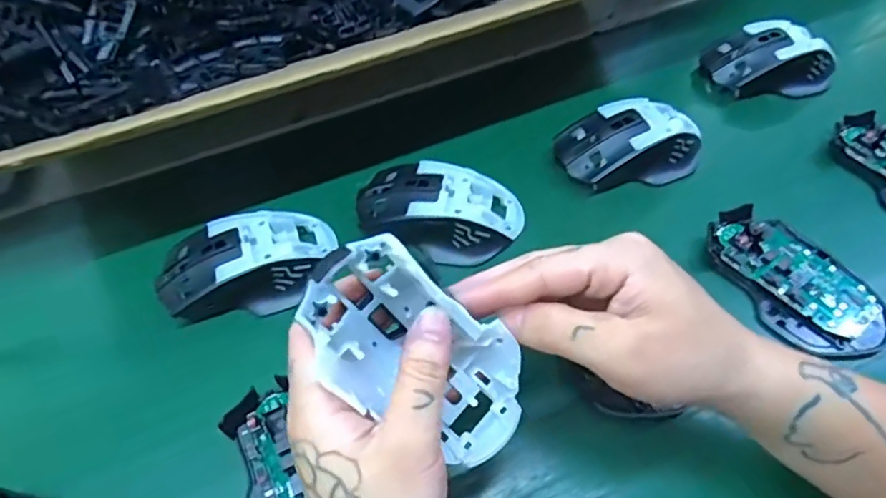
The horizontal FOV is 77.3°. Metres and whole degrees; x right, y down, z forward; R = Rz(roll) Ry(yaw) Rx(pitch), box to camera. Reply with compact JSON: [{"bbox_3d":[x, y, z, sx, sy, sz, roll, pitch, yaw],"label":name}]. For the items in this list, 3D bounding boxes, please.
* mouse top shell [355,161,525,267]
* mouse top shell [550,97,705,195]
[{"bbox_3d":[-0.004,-0.028,0.386,0.114,0.031,0.064,8,57,9],"label":"mouse top shell"},{"bbox_3d":[0.140,-0.081,0.414,0.105,0.035,0.060,-11,56,-3],"label":"mouse top shell"}]

